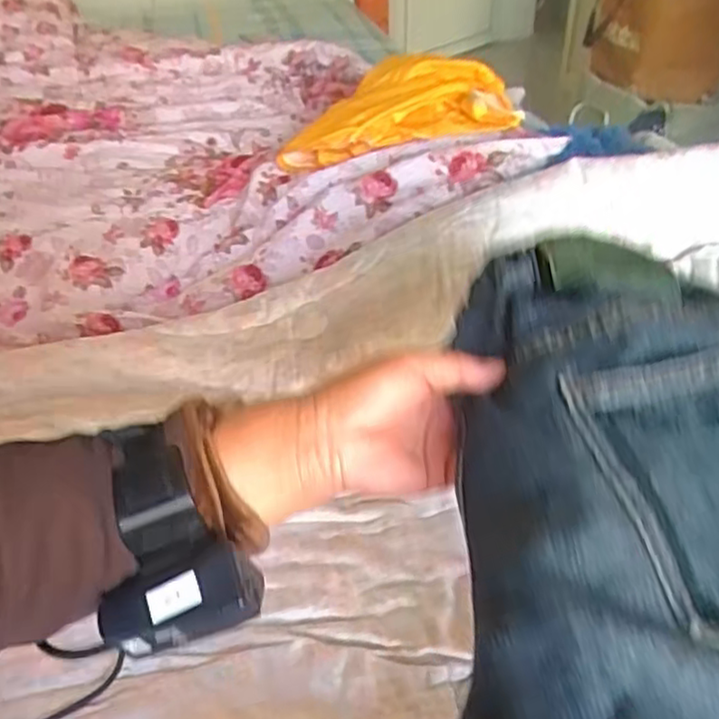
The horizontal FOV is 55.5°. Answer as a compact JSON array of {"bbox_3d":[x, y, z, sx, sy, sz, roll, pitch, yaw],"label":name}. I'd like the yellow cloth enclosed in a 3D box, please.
[{"bbox_3d":[0.049,-0.341,0.945,0.308,0.091,0.241,3,39,5],"label":"yellow cloth"}]

